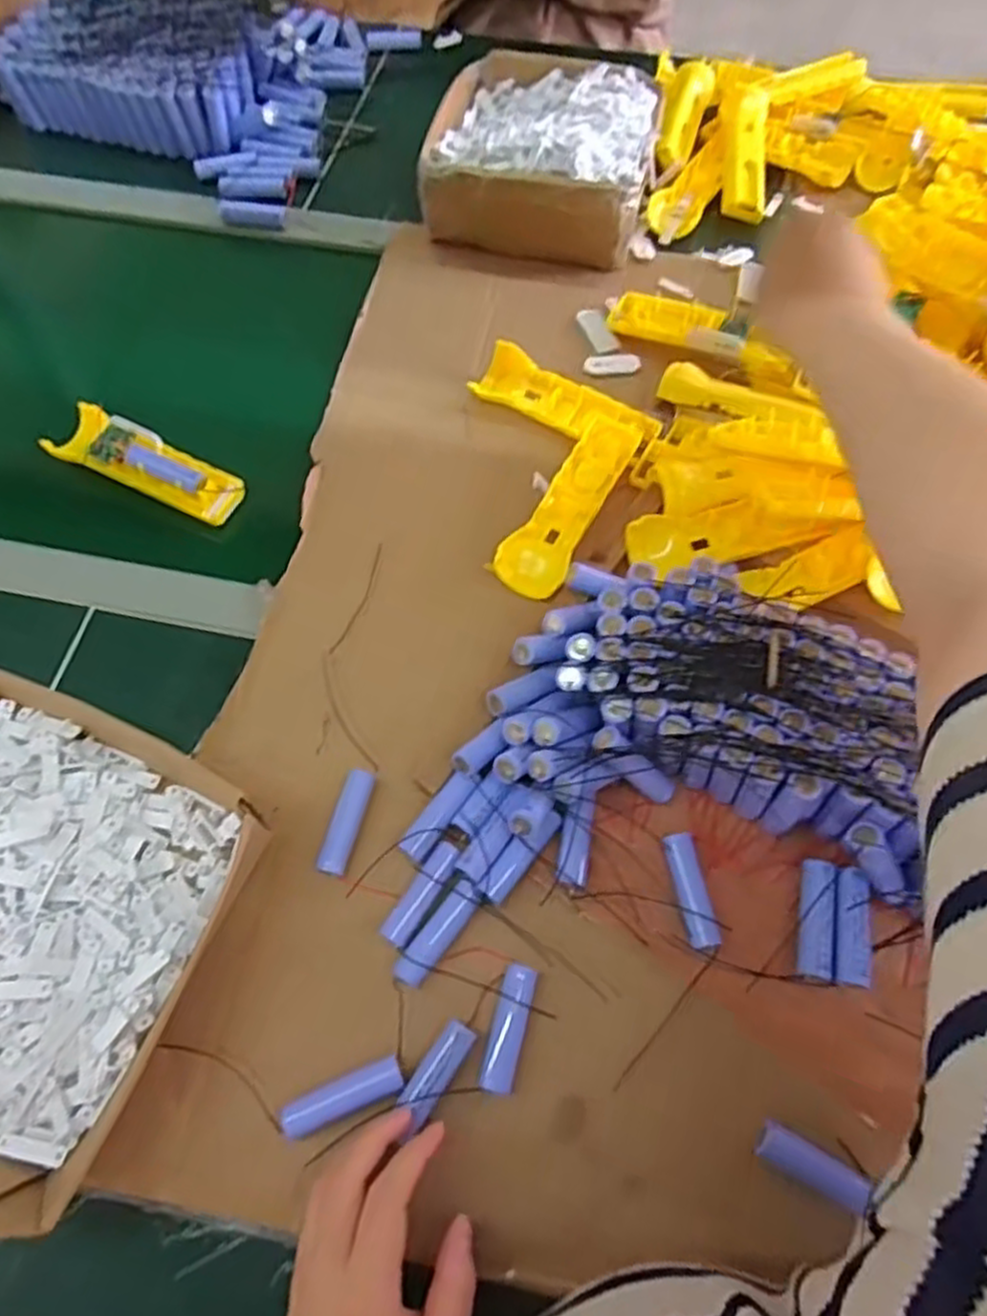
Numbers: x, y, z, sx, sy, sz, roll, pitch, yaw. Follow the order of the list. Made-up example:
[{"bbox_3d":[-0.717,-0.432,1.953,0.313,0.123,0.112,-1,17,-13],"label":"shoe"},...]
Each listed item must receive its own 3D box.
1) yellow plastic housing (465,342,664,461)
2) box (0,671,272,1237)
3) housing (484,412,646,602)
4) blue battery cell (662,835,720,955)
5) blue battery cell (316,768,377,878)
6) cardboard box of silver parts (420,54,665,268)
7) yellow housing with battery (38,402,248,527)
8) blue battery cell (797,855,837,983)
[{"bbox_3d":[0.062,-0.216,0.636,0.162,0.020,0.044,30,68,14],"label":"yellow plastic housing"},{"bbox_3d":[-0.273,0.149,0.430,0.220,0.059,0.242,19,66,9],"label":"box"},{"bbox_3d":[0.060,-0.121,0.585,0.049,0.017,0.177,26,67,12],"label":"housing"},{"bbox_3d":[0.119,0.140,0.454,0.020,0.022,0.067,-7,64,-4],"label":"blue battery cell"},{"bbox_3d":[-0.093,0.104,0.477,0.017,0.013,0.068,12,65,6],"label":"blue battery cell"},{"bbox_3d":[0.050,-0.507,0.747,0.206,0.092,0.233,11,65,5],"label":"cardboard box of silver parts"},{"bbox_3d":[-0.282,-0.159,0.616,0.159,0.032,0.053,21,66,10],"label":"yellow housing with battery"},{"bbox_3d":[0.190,0.152,0.443,0.017,0.015,0.068,13,65,6],"label":"blue battery cell"}]

